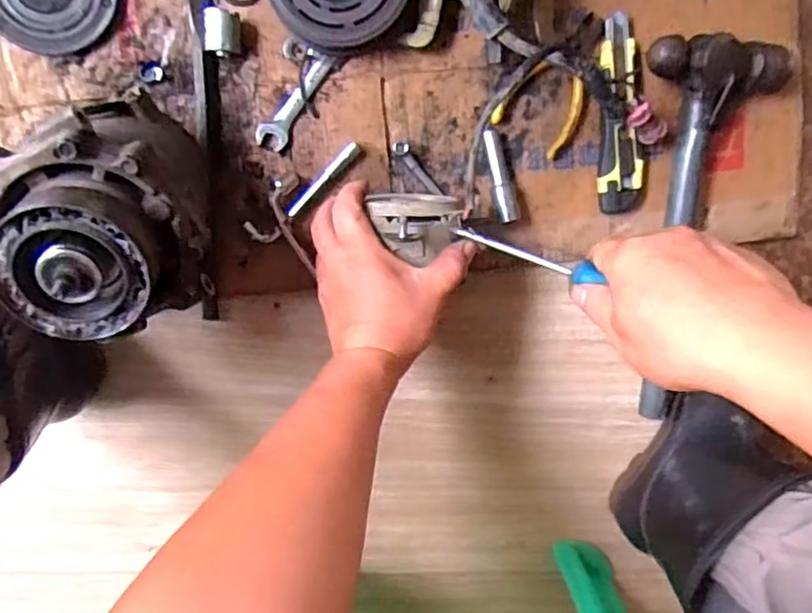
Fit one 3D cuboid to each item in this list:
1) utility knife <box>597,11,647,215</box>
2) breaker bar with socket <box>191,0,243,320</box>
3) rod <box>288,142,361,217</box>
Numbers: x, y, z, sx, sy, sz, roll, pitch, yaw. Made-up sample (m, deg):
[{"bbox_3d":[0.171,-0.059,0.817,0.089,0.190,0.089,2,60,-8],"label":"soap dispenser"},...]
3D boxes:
[{"bbox_3d":[0.184,-0.163,0.550,0.036,0.016,0.162,-3,100,-5],"label":"utility knife"},{"bbox_3d":[-0.154,-0.125,0.530,0.039,0.025,0.272,0,99,-5],"label":"breaker bar with socket"},{"bbox_3d":[-0.070,-0.108,0.546,0.011,0.012,0.082,44,92,-9],"label":"rod"}]

